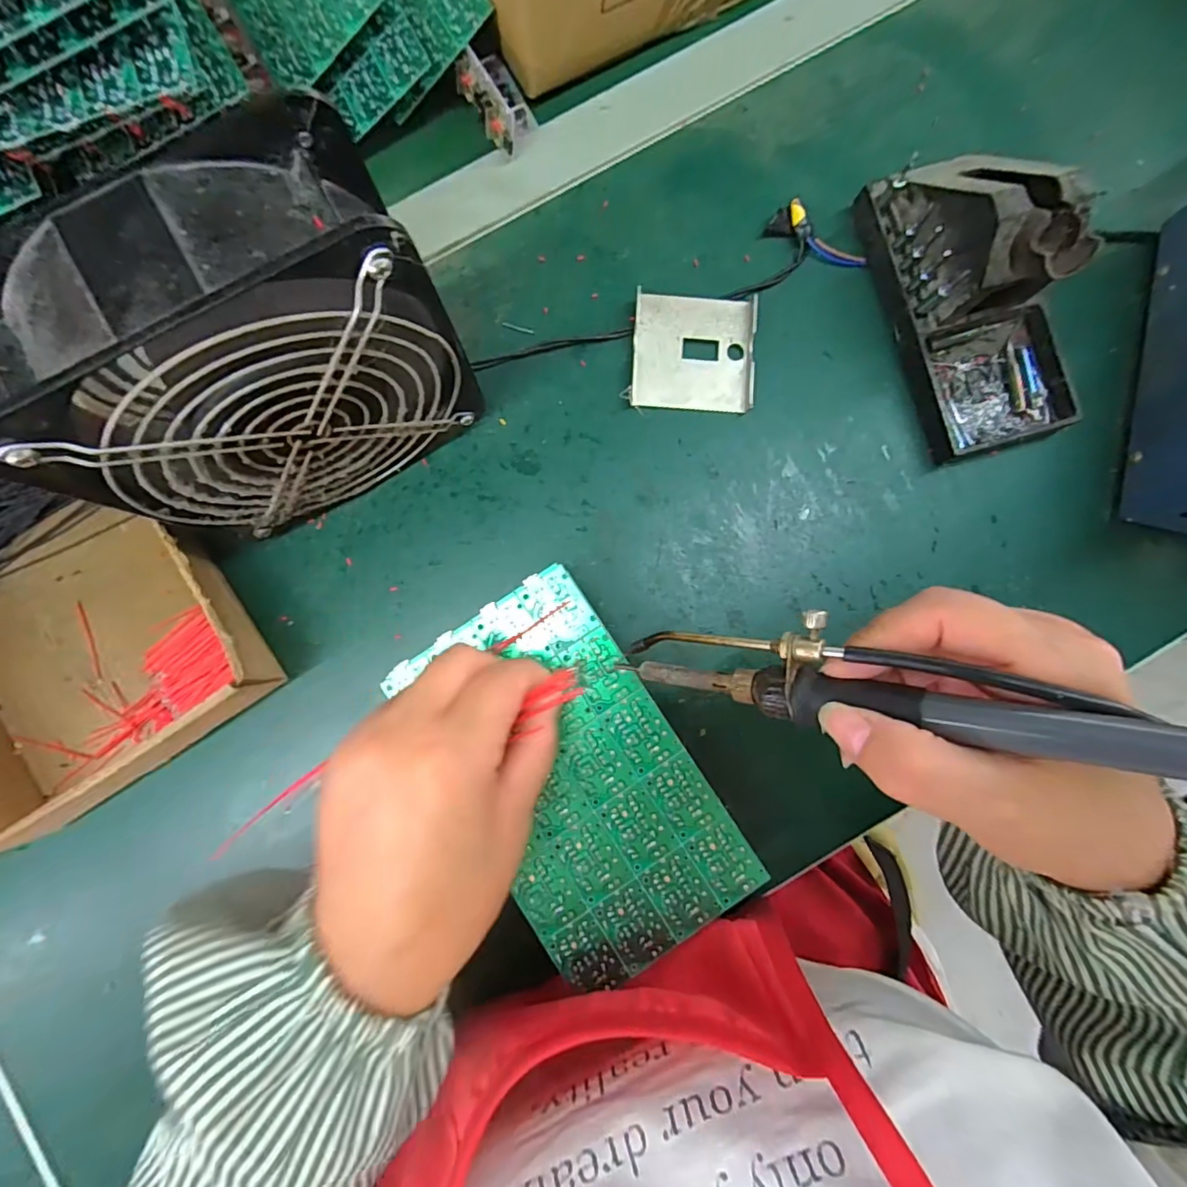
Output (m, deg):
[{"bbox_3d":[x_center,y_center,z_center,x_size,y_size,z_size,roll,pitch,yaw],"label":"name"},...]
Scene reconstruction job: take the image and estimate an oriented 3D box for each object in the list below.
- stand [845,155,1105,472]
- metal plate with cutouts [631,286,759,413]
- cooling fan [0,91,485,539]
[{"bbox_3d":[0.213,-0.162,0.282,0.078,0.071,0.156,-15,86,-2],"label":"stand"},{"bbox_3d":[0.057,-0.138,0.308,0.069,0.011,0.063,2,85,-1],"label":"metal plate with cutouts"},{"bbox_3d":[-0.133,-0.089,0.231,0.151,0.151,0.059,-29,86,-3],"label":"cooling fan"}]

